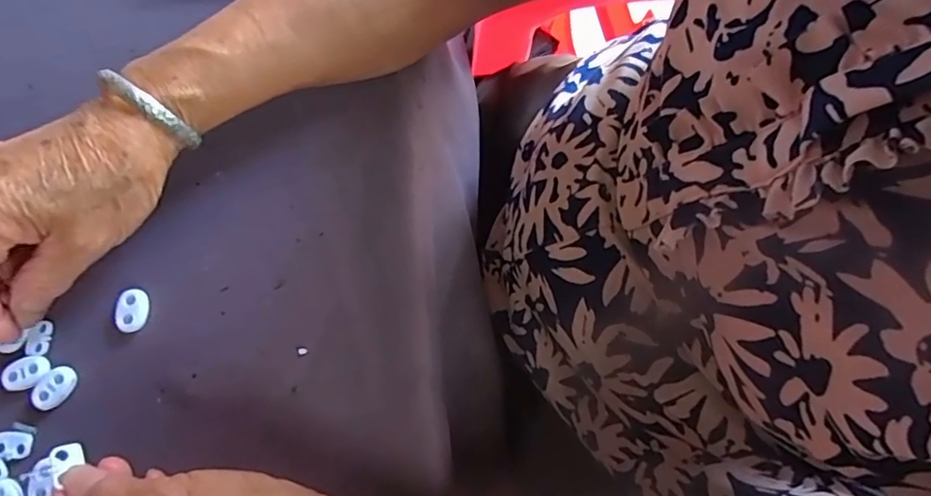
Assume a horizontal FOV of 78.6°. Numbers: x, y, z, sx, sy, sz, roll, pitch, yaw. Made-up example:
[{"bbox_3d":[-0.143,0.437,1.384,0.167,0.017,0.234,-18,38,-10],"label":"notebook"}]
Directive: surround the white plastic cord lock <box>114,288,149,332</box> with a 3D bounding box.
[{"bbox_3d":[-0.176,0.032,0.301,0.016,0.005,0.023,-10,74,-3],"label":"white plastic cord lock"}]

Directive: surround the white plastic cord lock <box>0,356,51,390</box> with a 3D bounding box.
[{"bbox_3d":[-0.225,0.064,0.292,0.023,0.004,0.015,-16,75,-5],"label":"white plastic cord lock"}]

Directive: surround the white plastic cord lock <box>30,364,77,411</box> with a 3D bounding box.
[{"bbox_3d":[-0.210,0.071,0.290,0.016,0.004,0.023,32,76,8],"label":"white plastic cord lock"}]

